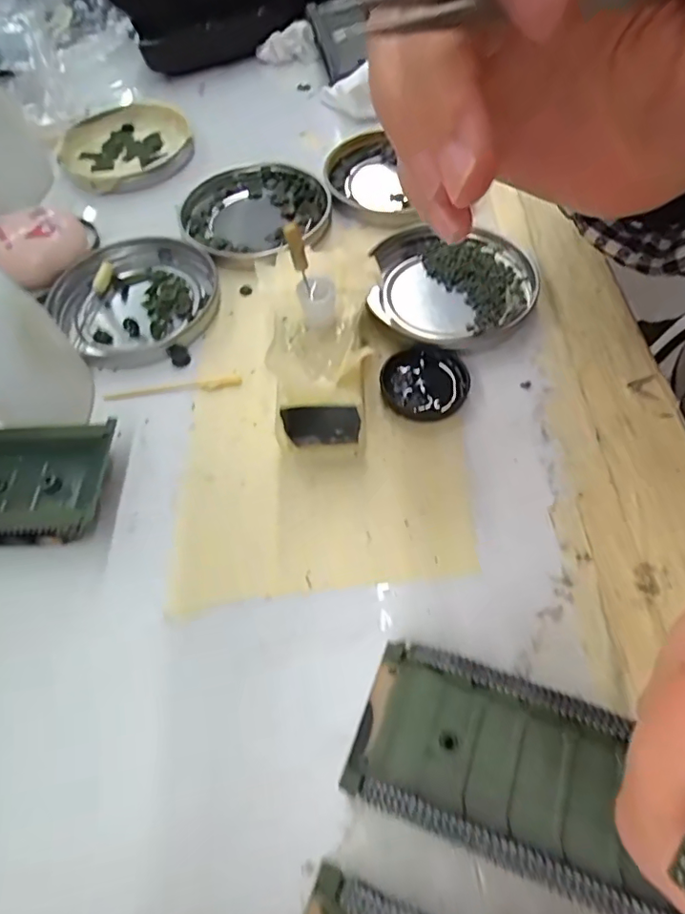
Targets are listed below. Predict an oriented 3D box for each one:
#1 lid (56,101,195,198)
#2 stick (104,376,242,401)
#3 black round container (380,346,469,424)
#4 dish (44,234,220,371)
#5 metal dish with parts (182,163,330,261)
[{"bbox_3d":[-0.132,-0.192,0.326,0.076,0.009,0.080,-21,59,-8],"label":"lid"},{"bbox_3d":[-0.073,-0.030,0.229,0.058,0.004,0.007,-8,58,1],"label":"stick"},{"bbox_3d":[0.035,-0.031,0.221,0.035,0.006,0.033,-2,59,4],"label":"black round container"},{"bbox_3d":[-0.097,-0.077,0.256,0.075,0.009,0.077,-2,59,4],"label":"dish"},{"bbox_3d":[-0.046,-0.131,0.285,0.074,0.009,0.074,-2,59,4],"label":"metal dish with parts"}]

